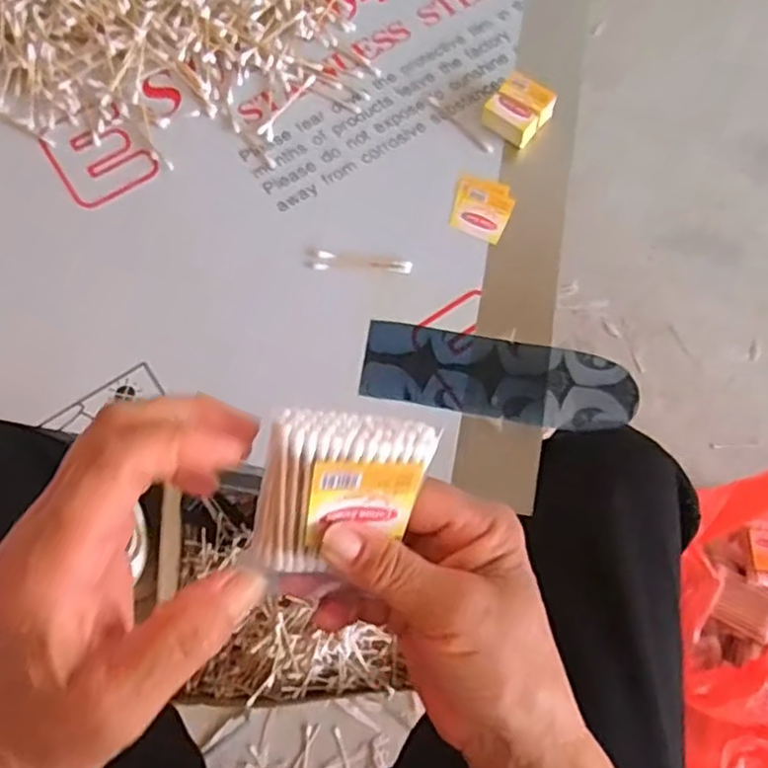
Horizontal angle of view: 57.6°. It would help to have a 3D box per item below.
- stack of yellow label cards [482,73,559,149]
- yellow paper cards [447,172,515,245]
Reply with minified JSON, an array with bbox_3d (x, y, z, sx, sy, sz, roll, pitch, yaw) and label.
[{"bbox_3d":[0.109,-0.220,0.561,0.041,0.029,0.046,40,76,12],"label":"stack of yellow label cards"},{"bbox_3d":[0.076,-0.139,0.547,0.046,0.004,0.052,21,73,7],"label":"yellow paper cards"}]

